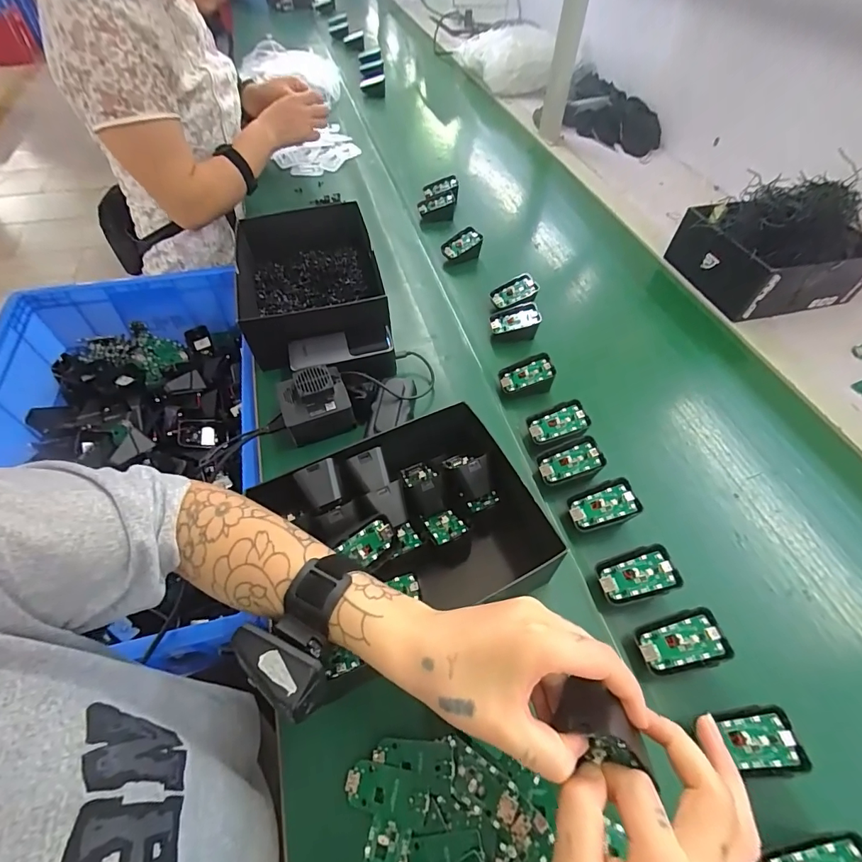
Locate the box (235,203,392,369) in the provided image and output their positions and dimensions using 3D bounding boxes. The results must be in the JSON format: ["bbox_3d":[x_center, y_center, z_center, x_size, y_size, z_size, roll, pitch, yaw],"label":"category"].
[{"bbox_3d":[-0.177,-0.226,0.635,0.197,0.077,0.256,-10,52,-8],"label":"box"}]

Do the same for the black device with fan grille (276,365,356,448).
[{"bbox_3d":[-0.139,-0.033,0.523,0.077,0.058,0.067,-15,55,-12],"label":"black device with fan grille"}]

